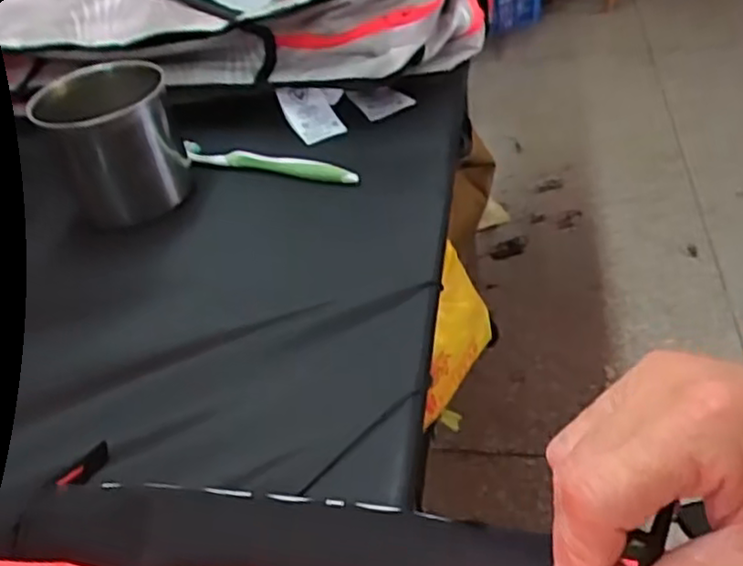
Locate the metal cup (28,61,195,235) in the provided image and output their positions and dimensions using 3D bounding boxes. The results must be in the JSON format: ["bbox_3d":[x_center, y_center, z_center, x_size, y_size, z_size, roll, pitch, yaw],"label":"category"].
[{"bbox_3d":[-0.204,-0.112,0.563,0.093,0.095,0.093,-14,39,-15],"label":"metal cup"}]

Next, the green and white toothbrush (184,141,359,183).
[{"bbox_3d":[-0.087,-0.097,0.585,0.161,0.018,0.011,15,40,21],"label":"green and white toothbrush"}]

